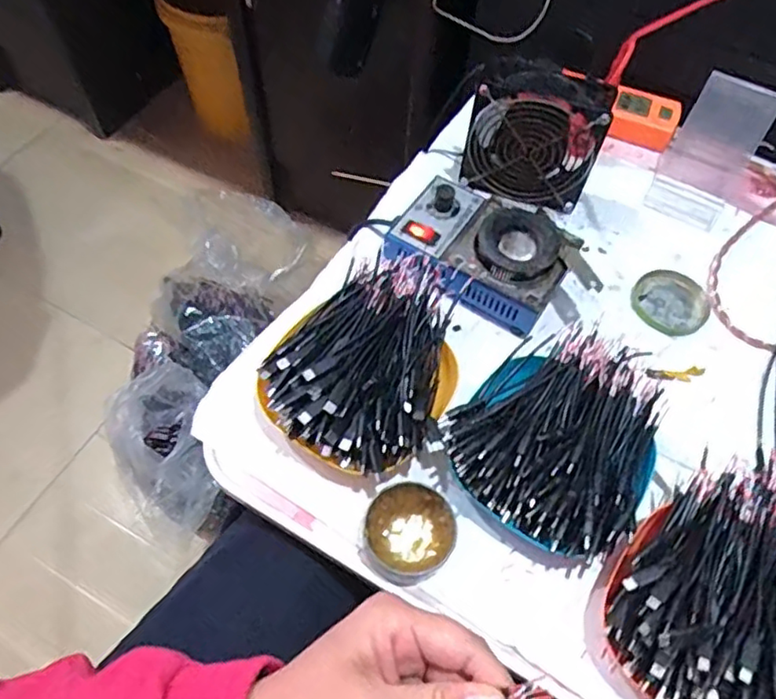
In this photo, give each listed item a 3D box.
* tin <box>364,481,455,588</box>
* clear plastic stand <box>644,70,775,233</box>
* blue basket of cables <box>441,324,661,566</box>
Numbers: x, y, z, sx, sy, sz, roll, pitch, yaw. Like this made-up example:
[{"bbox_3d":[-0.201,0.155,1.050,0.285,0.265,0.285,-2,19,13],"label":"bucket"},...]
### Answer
[{"bbox_3d":[0.014,0.130,0.440,0.060,0.029,0.062,1,60,-1],"label":"tin"},{"bbox_3d":[0.316,-0.193,0.607,0.071,0.094,0.096,29,63,14],"label":"clear plastic stand"},{"bbox_3d":[0.129,0.060,0.470,0.142,0.053,0.173,30,64,15],"label":"blue basket of cables"}]

